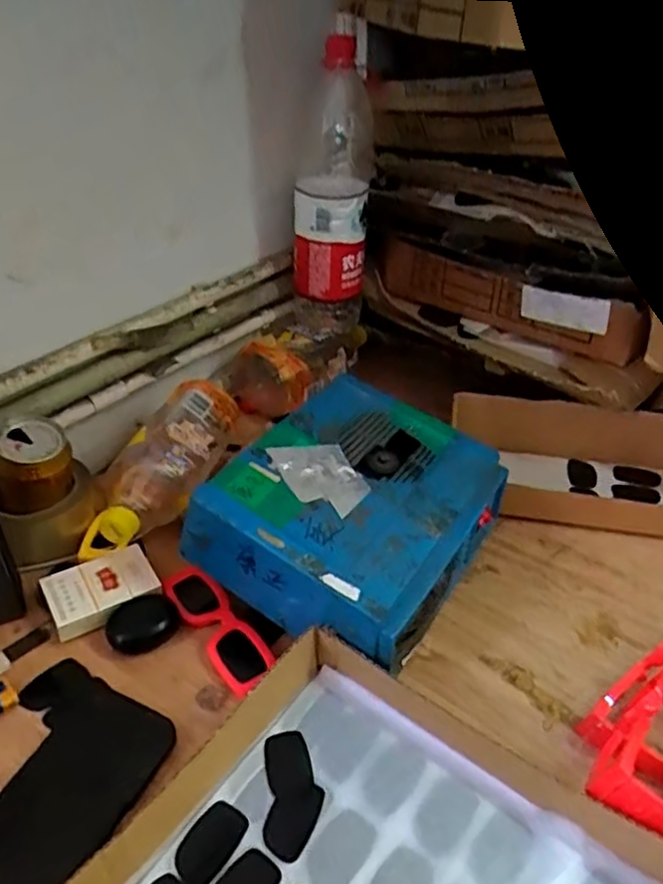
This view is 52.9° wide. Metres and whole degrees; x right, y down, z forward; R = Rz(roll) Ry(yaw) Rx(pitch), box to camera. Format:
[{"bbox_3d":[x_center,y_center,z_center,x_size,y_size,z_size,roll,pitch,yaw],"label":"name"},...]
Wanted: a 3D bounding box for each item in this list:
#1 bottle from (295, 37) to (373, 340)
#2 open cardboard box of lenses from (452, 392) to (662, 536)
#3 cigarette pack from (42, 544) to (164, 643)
[{"bbox_3d":[0.000,-0.279,0.791,0.093,0.312,0.094,1,38,0],"label":"bottle"},{"bbox_3d":[0.283,0.029,0.706,0.307,0.069,0.136,7,36,8],"label":"open cardboard box of lenses"},{"bbox_3d":[-0.199,0.127,0.578,0.088,0.022,0.061,-20,41,-26],"label":"cigarette pack"}]

